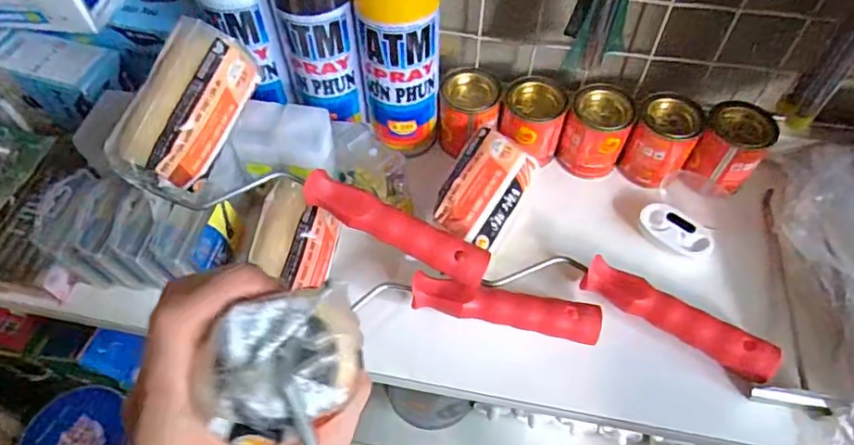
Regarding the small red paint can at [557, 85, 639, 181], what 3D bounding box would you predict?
[{"bbox_3d":[0.151,-0.078,0.488,0.056,0.075,0.047,20,55,15],"label":"small red paint can"}]

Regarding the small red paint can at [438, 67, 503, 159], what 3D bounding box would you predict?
[{"bbox_3d":[0.038,-0.099,0.494,0.053,0.058,0.059,7,52,5],"label":"small red paint can"}]

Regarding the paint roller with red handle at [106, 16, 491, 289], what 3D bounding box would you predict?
[{"bbox_3d":[-0.083,-0.028,0.405,0.267,0.107,0.099,24,53,-6],"label":"paint roller with red handle"}]

